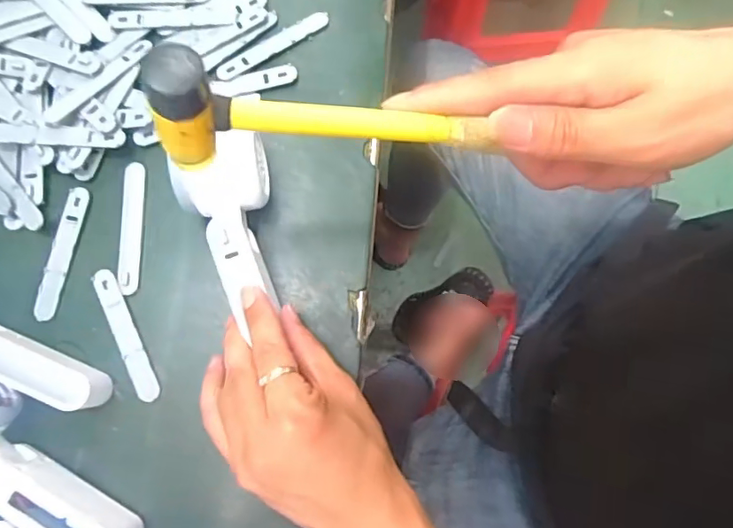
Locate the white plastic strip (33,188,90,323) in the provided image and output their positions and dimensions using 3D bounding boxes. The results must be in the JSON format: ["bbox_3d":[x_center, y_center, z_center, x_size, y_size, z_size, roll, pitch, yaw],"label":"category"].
[{"bbox_3d":[-0.214,-0.008,0.369,0.017,0.004,0.093,11,79,4],"label":"white plastic strip"}]

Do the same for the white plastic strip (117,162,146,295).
[{"bbox_3d":[-0.166,-0.026,0.371,0.015,0.009,0.091,0,78,2],"label":"white plastic strip"}]

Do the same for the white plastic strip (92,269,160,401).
[{"bbox_3d":[-0.163,0.047,0.356,0.015,0.007,0.093,-24,79,-4],"label":"white plastic strip"}]

